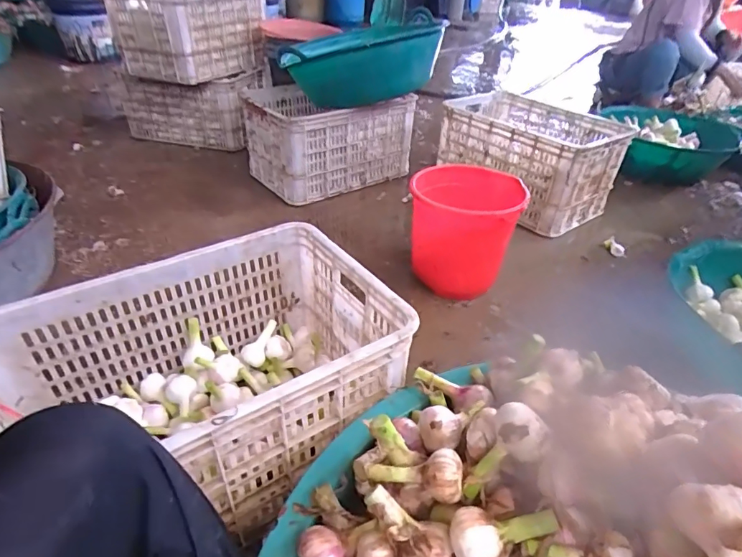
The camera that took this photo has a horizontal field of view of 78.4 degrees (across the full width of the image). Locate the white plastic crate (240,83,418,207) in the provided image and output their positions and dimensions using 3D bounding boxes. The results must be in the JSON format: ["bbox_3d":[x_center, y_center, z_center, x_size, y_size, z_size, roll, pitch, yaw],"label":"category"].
[{"bbox_3d":[-0.167,-0.527,1.697,0.514,0.291,0.392,-22,43,-28],"label":"white plastic crate"}]

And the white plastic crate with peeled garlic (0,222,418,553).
[{"bbox_3d":[-0.246,0.155,0.691,0.533,0.244,0.357,-22,43,-28],"label":"white plastic crate with peeled garlic"}]

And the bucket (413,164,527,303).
[{"bbox_3d":[0.238,-0.126,1.168,0.248,0.260,0.246,1,37,-1],"label":"bucket"}]

